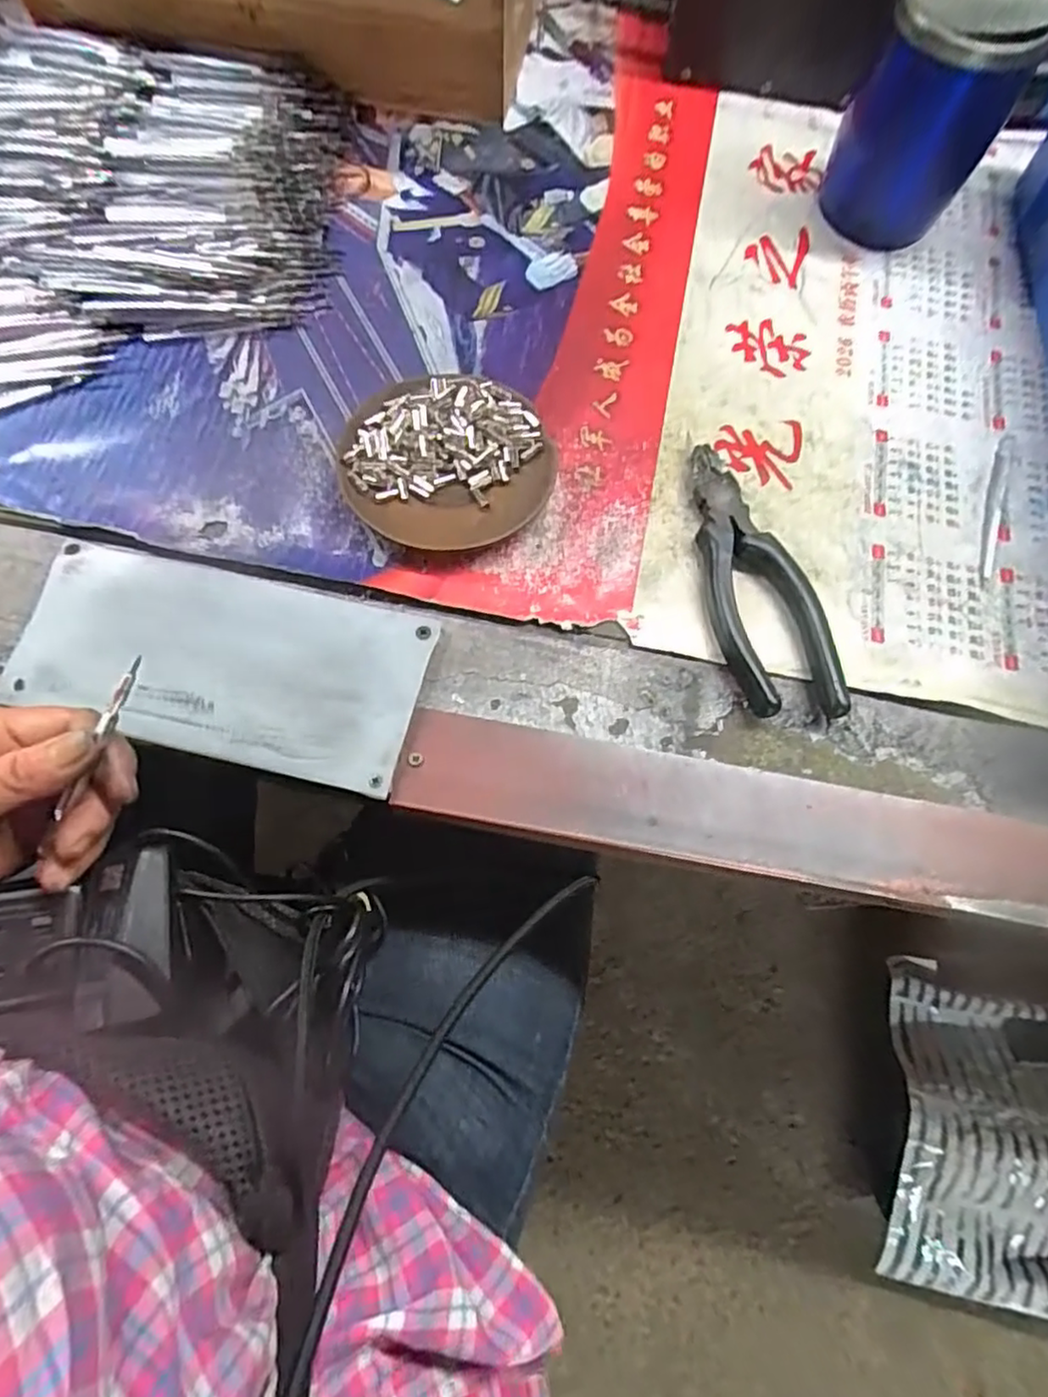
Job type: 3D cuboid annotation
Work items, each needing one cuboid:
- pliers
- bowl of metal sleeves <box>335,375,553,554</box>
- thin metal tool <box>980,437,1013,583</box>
[{"bbox_3d":[0.127,-0.065,0.360,0.058,0.016,0.160,-9,71,-6],"label":"pliers"},{"bbox_3d":[-0.041,-0.129,0.374,0.113,0.019,0.105,1,71,-3],"label":"bowl of metal sleeves"},{"bbox_3d":[0.274,-0.112,0.392,0.010,0.004,0.105,21,71,4],"label":"thin metal tool"}]

